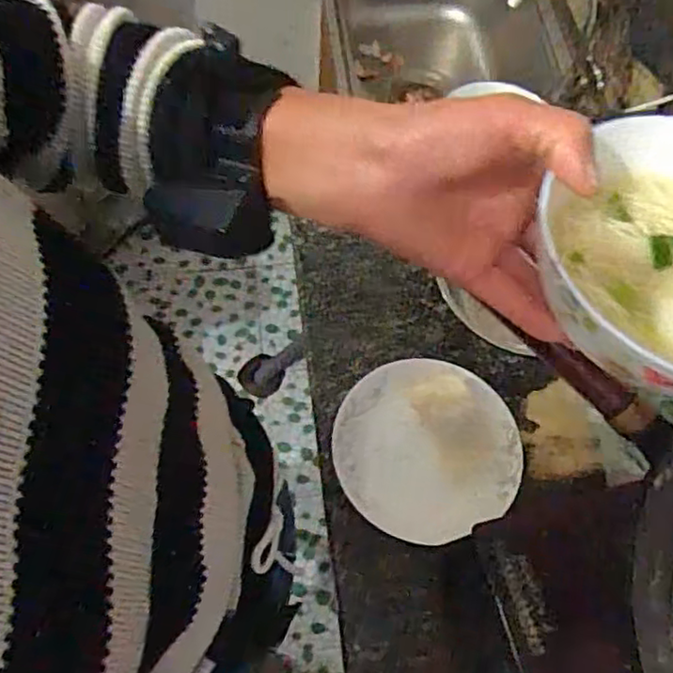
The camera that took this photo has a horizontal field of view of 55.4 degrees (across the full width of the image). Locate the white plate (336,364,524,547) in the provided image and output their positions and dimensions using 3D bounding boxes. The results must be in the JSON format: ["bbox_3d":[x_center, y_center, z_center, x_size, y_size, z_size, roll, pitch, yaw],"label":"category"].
[{"bbox_3d":[0.088,0.106,0.618,0.177,0.038,0.166,-1,74,4],"label":"white plate"}]

